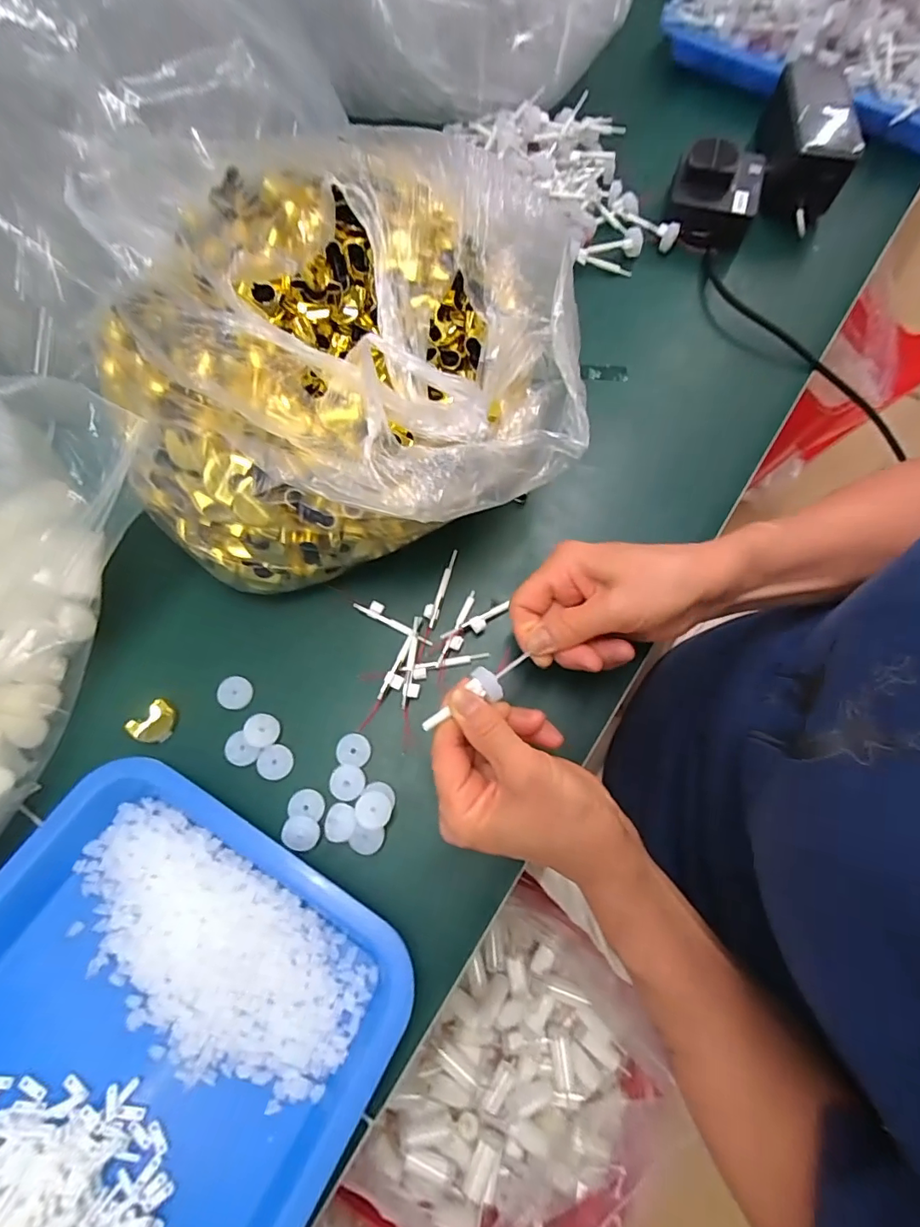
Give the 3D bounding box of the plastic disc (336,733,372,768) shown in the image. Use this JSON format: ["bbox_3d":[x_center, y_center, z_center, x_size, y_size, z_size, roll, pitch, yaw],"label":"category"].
[{"bbox_3d":[-0.066,0.086,0.324,0.020,0.004,0.020,1,66,-2],"label":"plastic disc"}]

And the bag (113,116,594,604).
[{"bbox_3d":[-0.068,-0.156,0.328,0.260,0.141,0.253,0,66,-3],"label":"bag"}]

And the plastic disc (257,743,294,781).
[{"bbox_3d":[-0.116,0.093,0.324,0.021,0.004,0.021,11,65,2],"label":"plastic disc"}]

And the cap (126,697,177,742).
[{"bbox_3d":[-0.193,0.070,0.327,0.018,0.017,0.026,43,70,15],"label":"cap"}]

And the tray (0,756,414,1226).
[{"bbox_3d":[-0.184,0.244,0.249,0.229,0.032,0.286,29,67,10],"label":"tray"}]

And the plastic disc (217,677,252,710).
[{"bbox_3d":[-0.146,0.051,0.337,0.020,0.006,0.021,1,66,-2],"label":"plastic disc"}]

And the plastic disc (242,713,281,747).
[{"bbox_3d":[-0.125,0.073,0.326,0.021,0.005,0.020,1,66,-2],"label":"plastic disc"}]

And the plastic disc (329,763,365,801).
[{"bbox_3d":[-0.069,0.103,0.316,0.021,0.004,0.020,1,66,-2],"label":"plastic disc"}]

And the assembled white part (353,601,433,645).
[{"bbox_3d":[-0.044,0.005,0.351,0.058,0.005,0.011,27,67,9],"label":"assembled white part"}]

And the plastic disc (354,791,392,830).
[{"bbox_3d":[-0.051,0.115,0.304,0.021,0.004,0.020,7,56,-11],"label":"plastic disc"}]

